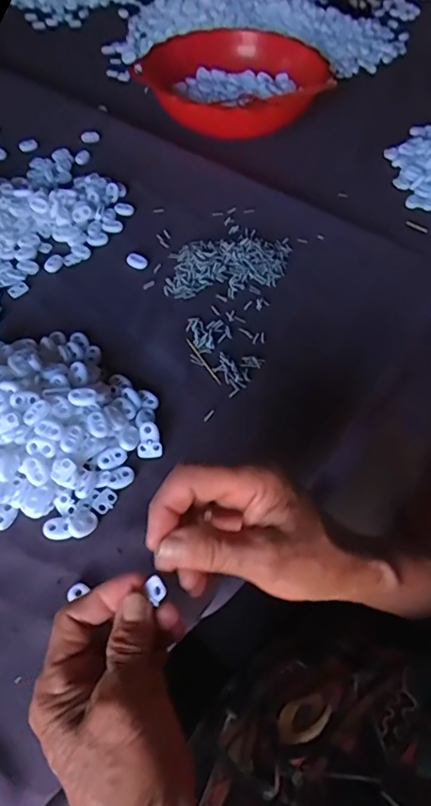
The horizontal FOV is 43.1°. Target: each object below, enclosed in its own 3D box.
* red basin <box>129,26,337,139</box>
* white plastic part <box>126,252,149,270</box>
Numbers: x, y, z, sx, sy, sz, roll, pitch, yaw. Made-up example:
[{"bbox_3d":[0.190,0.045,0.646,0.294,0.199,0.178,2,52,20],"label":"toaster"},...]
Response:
[{"bbox_3d":[0.017,-0.425,0.738,0.220,0.074,0.220,1,53,-1],"label":"red basin"},{"bbox_3d":[-0.080,-0.145,0.560,0.025,0.005,0.018,22,55,15],"label":"white plastic part"}]

